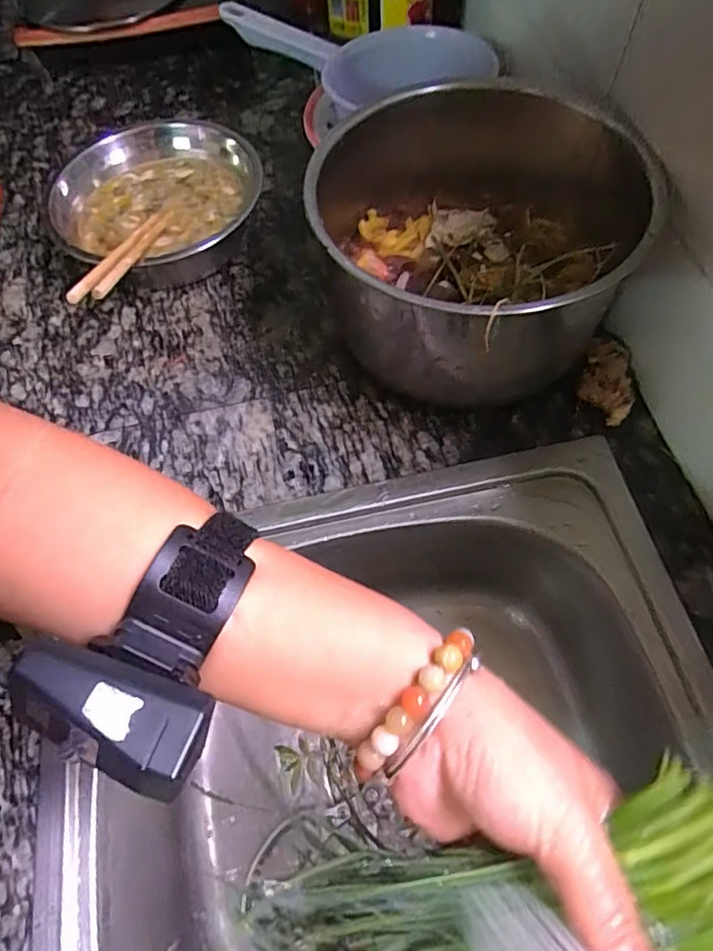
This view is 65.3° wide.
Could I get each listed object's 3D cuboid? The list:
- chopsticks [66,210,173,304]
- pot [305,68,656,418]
[{"bbox_3d":[-0.188,-0.185,0.459,0.020,0.011,0.184,4,43,4],"label":"chopsticks"},{"bbox_3d":[0.082,-0.170,0.432,0.231,0.138,0.220,-1,63,3],"label":"pot"}]

